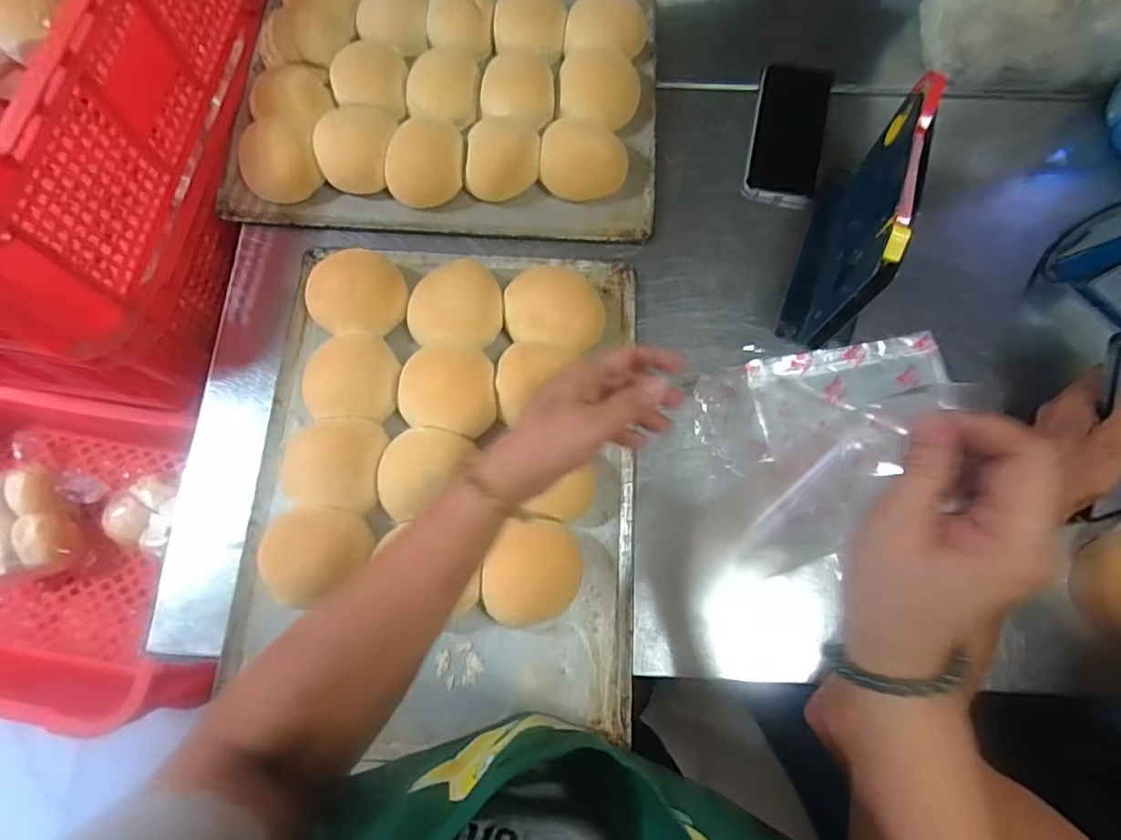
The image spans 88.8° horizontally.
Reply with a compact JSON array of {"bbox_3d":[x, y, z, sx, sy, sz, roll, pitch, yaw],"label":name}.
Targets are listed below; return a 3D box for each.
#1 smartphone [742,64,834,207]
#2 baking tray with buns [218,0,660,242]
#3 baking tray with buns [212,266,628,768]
[{"bbox_3d":[0.249,-0.315,0.624,0.077,0.011,0.172,13,74,4],"label":"smartphone"},{"bbox_3d":[-0.120,-0.349,0.613,0.449,0.052,0.323,4,74,2],"label":"baking tray with buns"},{"bbox_3d":[-0.102,0.037,0.494,0.329,0.052,0.424,2,74,1],"label":"baking tray with buns"}]

